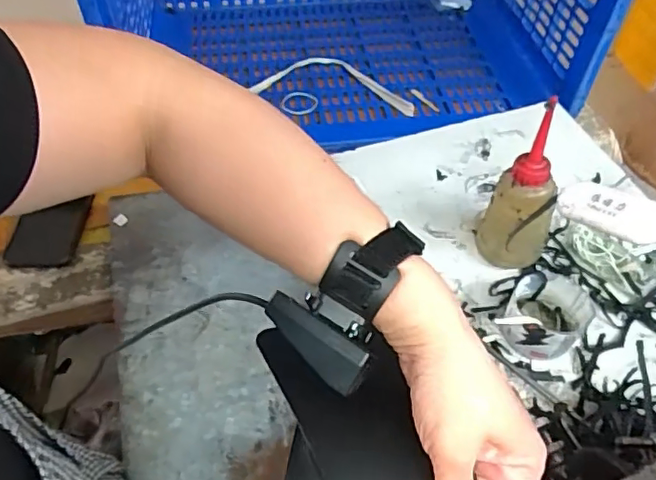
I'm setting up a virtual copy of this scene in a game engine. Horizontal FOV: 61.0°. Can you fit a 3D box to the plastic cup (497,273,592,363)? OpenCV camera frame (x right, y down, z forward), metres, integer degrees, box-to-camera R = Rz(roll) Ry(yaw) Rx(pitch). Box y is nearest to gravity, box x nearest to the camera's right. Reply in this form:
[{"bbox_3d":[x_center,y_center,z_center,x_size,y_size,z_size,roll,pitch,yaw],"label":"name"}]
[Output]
[{"bbox_3d":[0.205,0.072,0.521,0.071,0.047,0.075,0,52,0],"label":"plastic cup"}]

